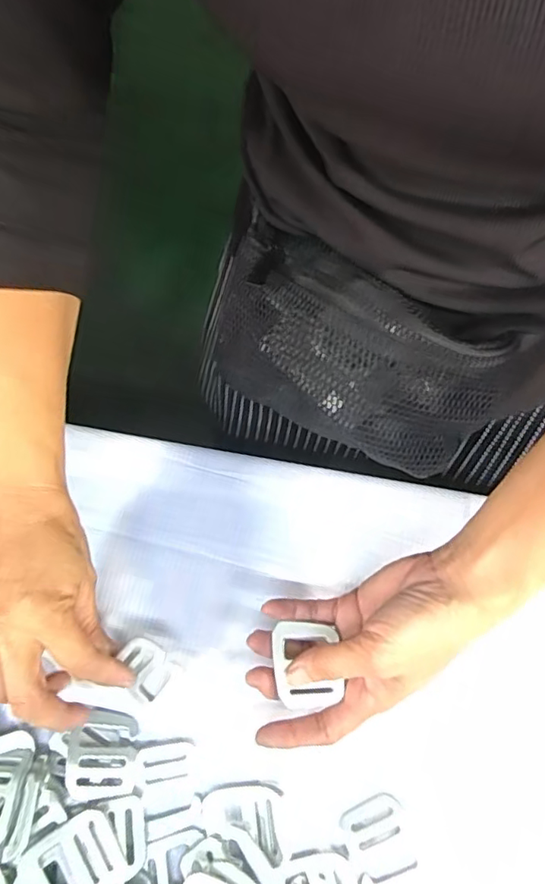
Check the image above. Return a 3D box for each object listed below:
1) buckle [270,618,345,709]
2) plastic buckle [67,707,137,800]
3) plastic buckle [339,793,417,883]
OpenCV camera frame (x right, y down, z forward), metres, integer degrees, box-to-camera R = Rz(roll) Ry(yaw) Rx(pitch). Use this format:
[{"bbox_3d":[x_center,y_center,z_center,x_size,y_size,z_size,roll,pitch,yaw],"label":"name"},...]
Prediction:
[{"bbox_3d":[0.019,0.129,0.321,0.035,0.008,0.046,-5,62,-3],"label":"buckle"},{"bbox_3d":[-0.100,0.182,0.323,0.038,0.005,0.046,9,46,-14],"label":"plastic buckle"},{"bbox_3d":[0.059,0.226,0.313,0.035,0.008,0.038,-15,63,-8],"label":"plastic buckle"}]

